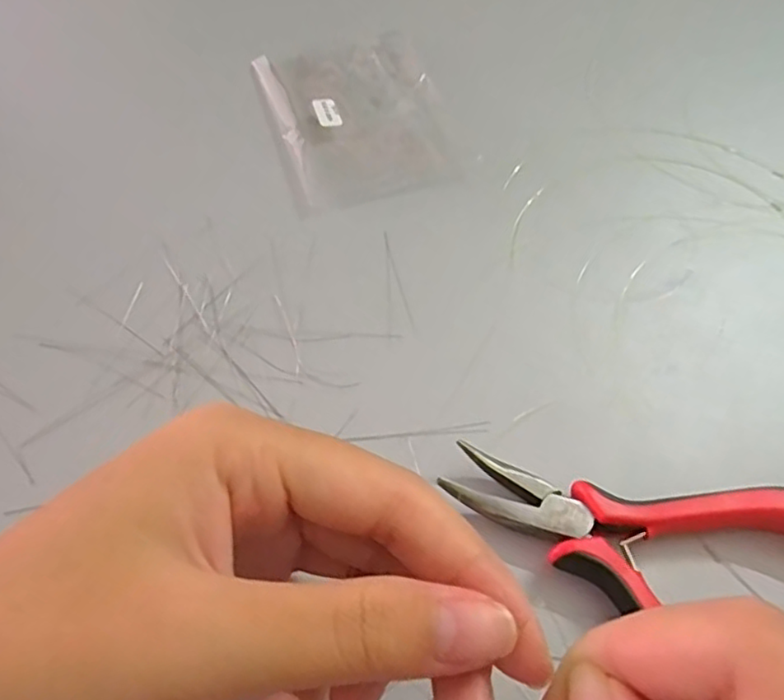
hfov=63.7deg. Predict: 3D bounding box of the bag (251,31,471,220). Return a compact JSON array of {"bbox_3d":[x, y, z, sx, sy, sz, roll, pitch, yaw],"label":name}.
[{"bbox_3d":[-0.015,-0.106,0.284,0.076,0.008,0.101,-15,58,-8],"label":"bag"}]

